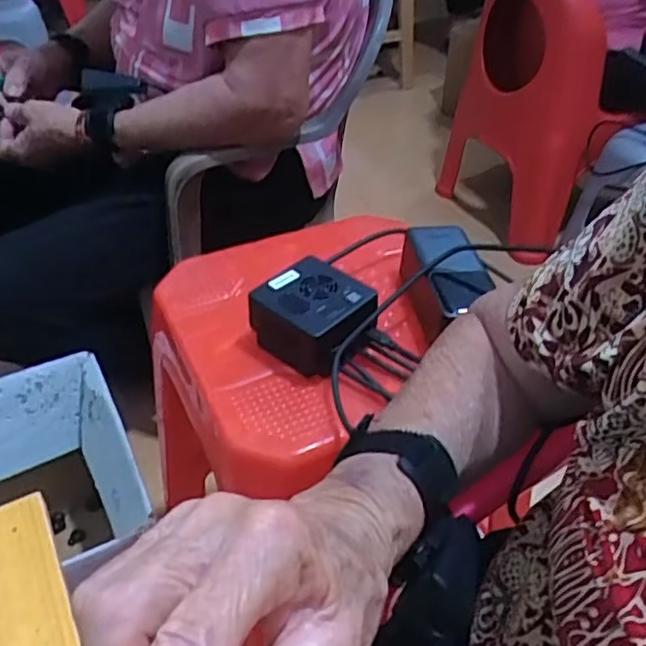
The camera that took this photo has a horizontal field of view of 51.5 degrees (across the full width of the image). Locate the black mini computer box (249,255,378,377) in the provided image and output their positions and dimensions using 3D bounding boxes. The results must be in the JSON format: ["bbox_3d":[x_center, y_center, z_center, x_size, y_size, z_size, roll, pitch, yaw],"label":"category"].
[{"bbox_3d":[-0.005,-0.002,0.541,0.081,0.057,0.075,28,48,30],"label":"black mini computer box"}]

